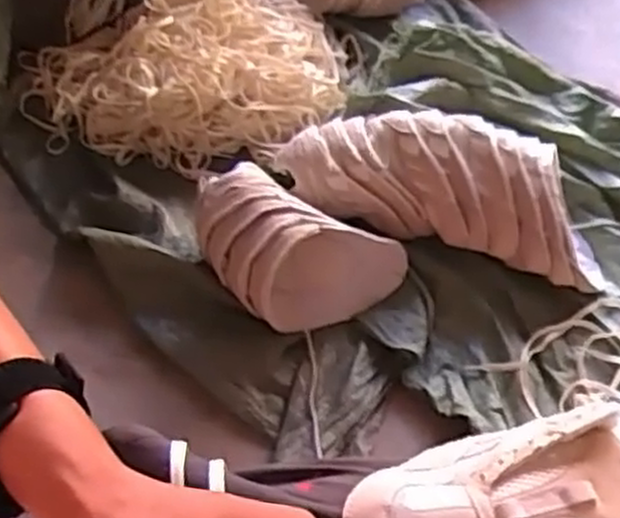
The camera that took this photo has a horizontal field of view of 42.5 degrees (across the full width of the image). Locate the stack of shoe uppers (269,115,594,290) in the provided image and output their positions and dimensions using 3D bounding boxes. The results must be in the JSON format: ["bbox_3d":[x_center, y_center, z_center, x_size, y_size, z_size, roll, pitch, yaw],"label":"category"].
[{"bbox_3d":[0.194,-0.104,1.126,0.464,0.143,0.158,14,55,8],"label":"stack of shoe uppers"}]

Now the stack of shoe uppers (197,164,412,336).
[{"bbox_3d":[-0.026,-0.001,1.059,0.274,0.151,0.157,22,57,13],"label":"stack of shoe uppers"}]

